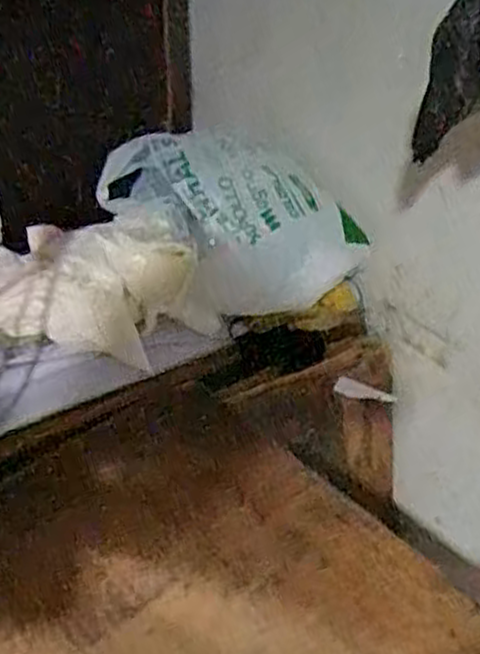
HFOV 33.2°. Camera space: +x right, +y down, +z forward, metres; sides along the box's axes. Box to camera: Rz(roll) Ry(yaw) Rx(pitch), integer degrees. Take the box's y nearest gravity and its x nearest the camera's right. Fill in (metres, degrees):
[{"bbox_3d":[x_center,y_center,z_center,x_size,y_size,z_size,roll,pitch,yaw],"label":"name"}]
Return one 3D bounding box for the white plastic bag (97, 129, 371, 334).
[{"bbox_3d":[-0.007,-0.157,1.136,0.300,0.178,0.273,-15,35,-25],"label":"white plastic bag"}]

